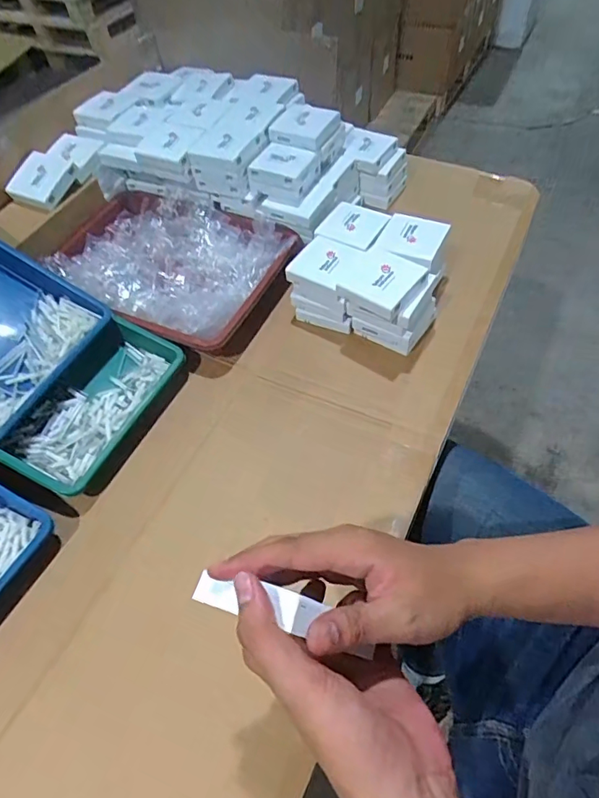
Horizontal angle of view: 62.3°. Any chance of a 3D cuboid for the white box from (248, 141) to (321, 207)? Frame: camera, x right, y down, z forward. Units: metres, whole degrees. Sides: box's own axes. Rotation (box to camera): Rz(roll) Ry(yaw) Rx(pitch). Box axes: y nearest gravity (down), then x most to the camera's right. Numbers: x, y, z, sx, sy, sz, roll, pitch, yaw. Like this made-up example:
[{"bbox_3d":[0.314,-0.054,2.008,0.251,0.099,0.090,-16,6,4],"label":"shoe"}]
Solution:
[{"bbox_3d":[-0.027,-0.346,0.758,0.086,0.048,0.069,21,58,18],"label":"white box"}]

